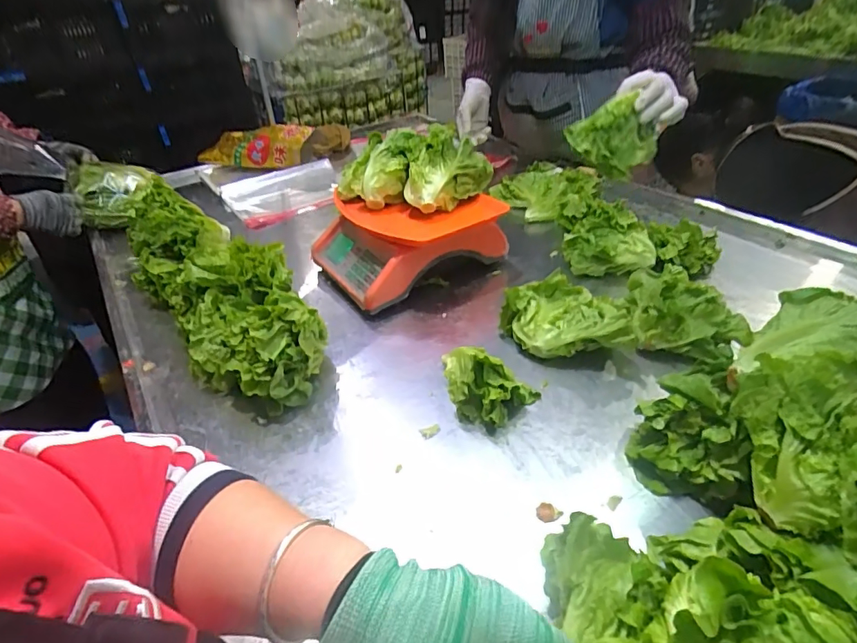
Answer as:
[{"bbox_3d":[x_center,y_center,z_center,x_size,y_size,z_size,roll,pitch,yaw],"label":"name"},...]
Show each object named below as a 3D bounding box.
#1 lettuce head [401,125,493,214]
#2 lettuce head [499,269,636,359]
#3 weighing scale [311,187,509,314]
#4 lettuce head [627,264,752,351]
[{"bbox_3d":[0.034,-0.267,0.865,0.157,0.105,0.146,-6,36,-2],"label":"lettuce head"},{"bbox_3d":[0.197,-0.002,0.725,0.181,0.079,0.120,7,37,16],"label":"lettuce head"},{"bbox_3d":[-0.049,-0.152,0.921,0.276,0.132,0.268,-22,39,-23],"label":"weighing scale"},{"bbox_3d":[0.359,-0.013,0.706,0.147,0.100,0.102,3,36,10],"label":"lettuce head"}]

